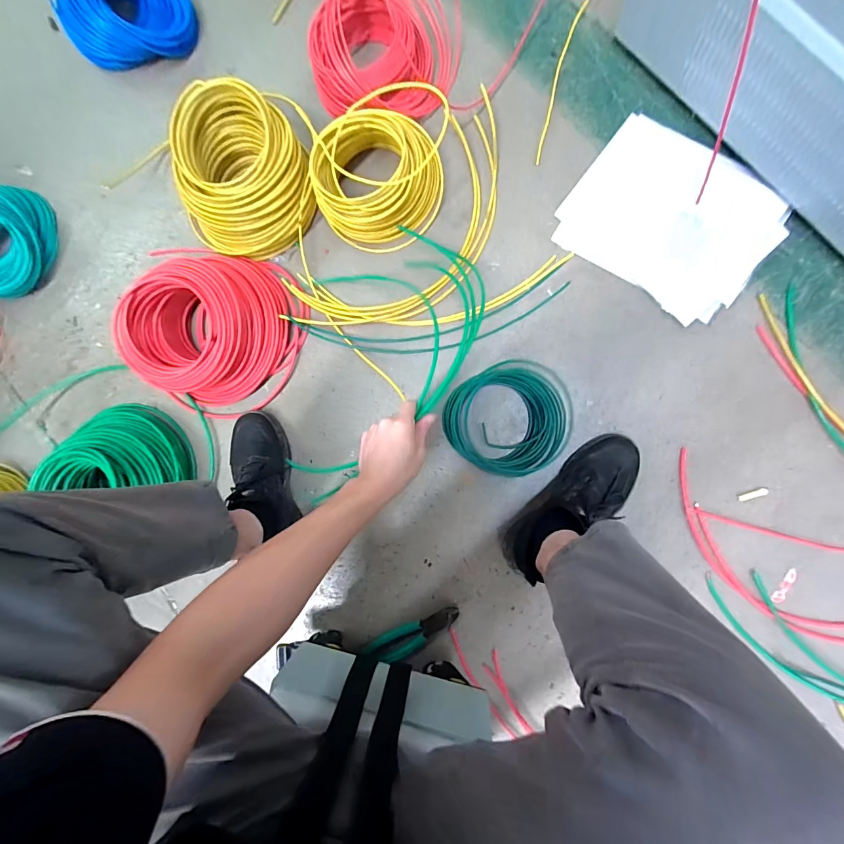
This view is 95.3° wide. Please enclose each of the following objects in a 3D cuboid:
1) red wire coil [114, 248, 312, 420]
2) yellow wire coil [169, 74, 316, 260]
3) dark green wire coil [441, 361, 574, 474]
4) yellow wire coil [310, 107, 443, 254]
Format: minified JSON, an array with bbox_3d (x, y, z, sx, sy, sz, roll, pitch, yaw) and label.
[{"bbox_3d":[-0.370,-0.163,0.686,0.262,0.118,0.294,17,91,7],"label":"red wire coil"},{"bbox_3d":[-0.315,-0.430,0.681,0.222,0.121,0.246,19,91,7],"label":"yellow wire coil"},{"bbox_3d":[0.141,0.000,0.633,0.190,0.095,0.173,0,88,7],"label":"dark green wire coil"},{"bbox_3d":[-0.072,-0.413,0.662,0.183,0.108,0.187,0,88,7],"label":"yellow wire coil"}]

